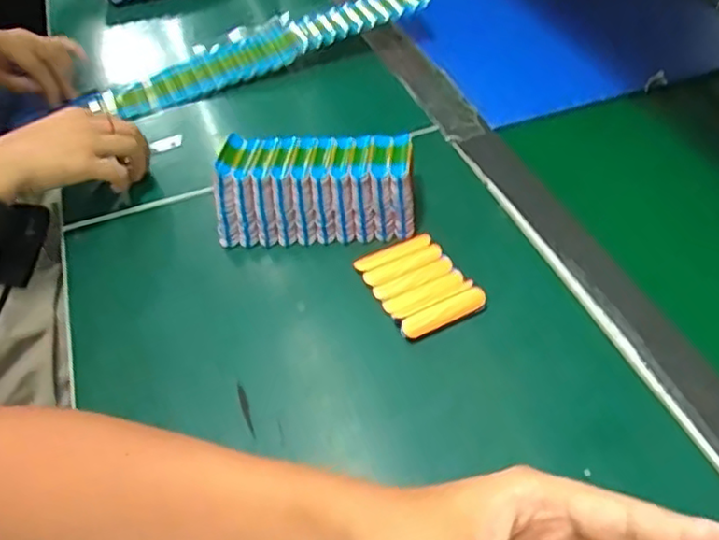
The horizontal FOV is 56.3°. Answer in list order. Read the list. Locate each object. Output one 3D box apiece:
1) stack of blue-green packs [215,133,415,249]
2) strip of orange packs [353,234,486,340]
[{"bbox_3d":[-0.035,-0.066,0.545,0.154,0.052,0.088,-1,45,4],"label":"stack of blue-green packs"},{"bbox_3d":[0.042,0.008,0.491,0.065,0.011,0.087,-21,47,-16],"label":"strip of orange packs"}]

